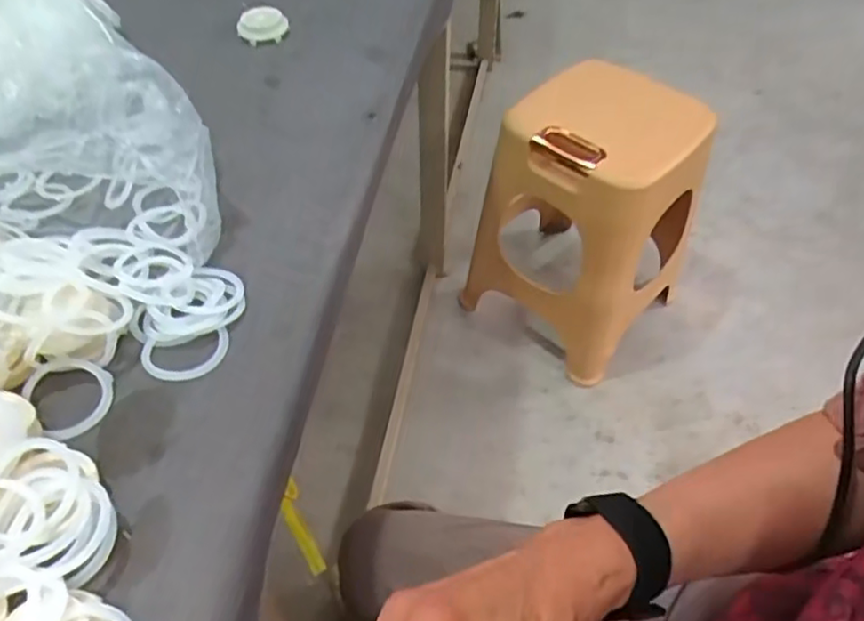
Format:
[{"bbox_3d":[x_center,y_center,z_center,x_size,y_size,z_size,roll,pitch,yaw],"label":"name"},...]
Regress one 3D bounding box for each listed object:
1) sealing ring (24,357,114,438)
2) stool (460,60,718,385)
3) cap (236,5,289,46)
[{"bbox_3d":[-0.245,0.055,0.437,0.052,0.011,0.063,-36,68,-21],"label":"sealing ring"},{"bbox_3d":[0.306,-0.178,1.245,0.322,0.516,0.323,35,58,25],"label":"stool"},{"bbox_3d":[-0.200,-0.341,0.767,0.050,0.025,0.050,0,51,-1],"label":"cap"}]

